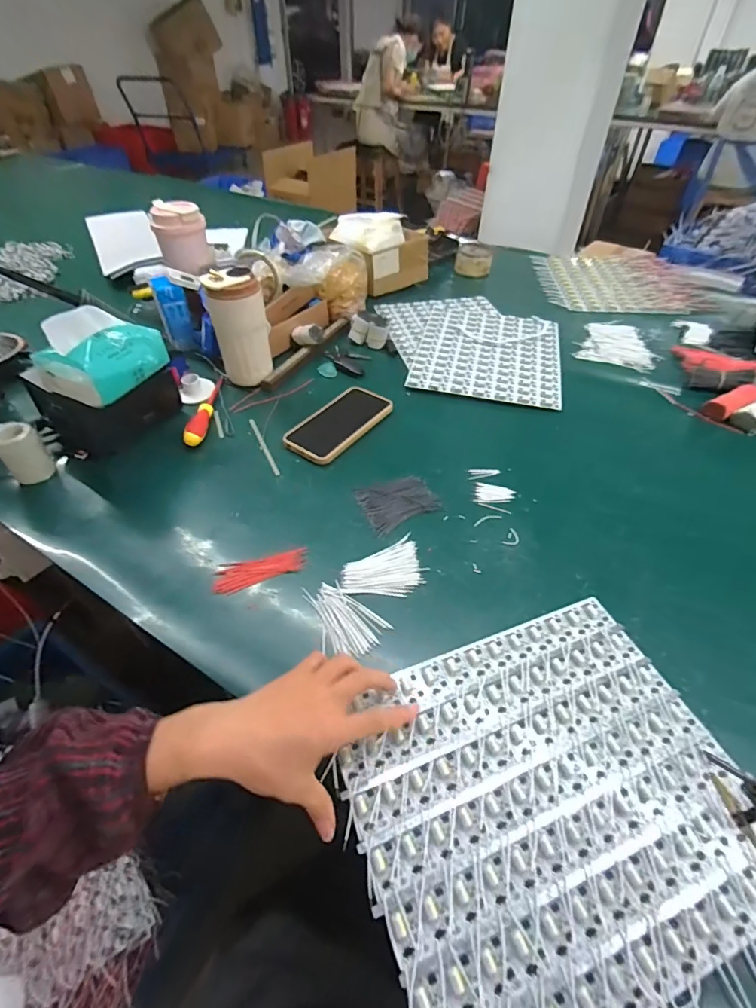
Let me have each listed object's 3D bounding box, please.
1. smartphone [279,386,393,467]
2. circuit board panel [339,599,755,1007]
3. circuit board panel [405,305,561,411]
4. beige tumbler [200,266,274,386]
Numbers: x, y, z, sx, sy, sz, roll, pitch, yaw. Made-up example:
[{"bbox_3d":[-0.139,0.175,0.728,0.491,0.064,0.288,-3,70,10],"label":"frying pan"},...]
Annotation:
[{"bbox_3d":[-0.054,-0.119,0.662,0.082,0.015,0.168,27,52,24],"label":"smartphone"},{"bbox_3d":[0.127,0.216,0.349,0.282,0.018,0.239,-14,46,-18],"label":"circuit board panel"},{"bbox_3d":[0.197,-0.276,0.818,0.244,0.006,0.295,11,48,9],"label":"circuit board panel"},{"bbox_3d":[-0.205,-0.262,0.691,0.077,0.162,0.067,-10,46,-10],"label":"beige tumbler"}]

